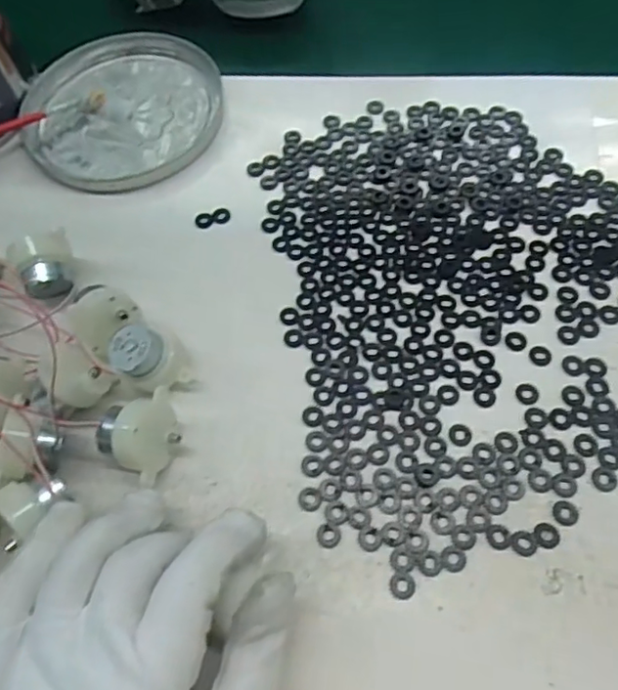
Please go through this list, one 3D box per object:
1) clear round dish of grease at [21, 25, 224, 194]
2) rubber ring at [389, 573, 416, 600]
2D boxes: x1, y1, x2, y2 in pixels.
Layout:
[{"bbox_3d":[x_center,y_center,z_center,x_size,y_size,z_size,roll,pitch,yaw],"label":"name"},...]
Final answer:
[{"bbox_3d":[-0.126,-0.160,0.390,0.126,0.014,0.132,-2,63,3],"label":"clear round dish of grease"},{"bbox_3d":[0.039,0.100,0.243,0.010,0.004,0.010,-2,63,3],"label":"rubber ring"}]

